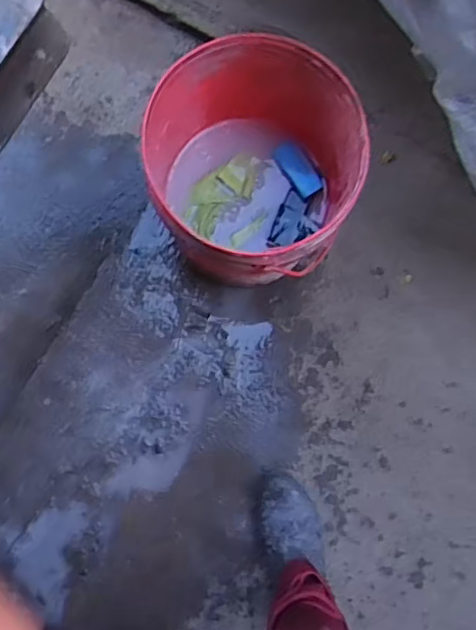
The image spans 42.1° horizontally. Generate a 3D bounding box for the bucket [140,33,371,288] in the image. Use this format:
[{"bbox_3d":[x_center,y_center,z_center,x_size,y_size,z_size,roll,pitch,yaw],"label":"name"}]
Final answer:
[{"bbox_3d":[0.021,-0.206,1.019,0.312,0.366,0.291,0,82,0],"label":"bucket"}]

